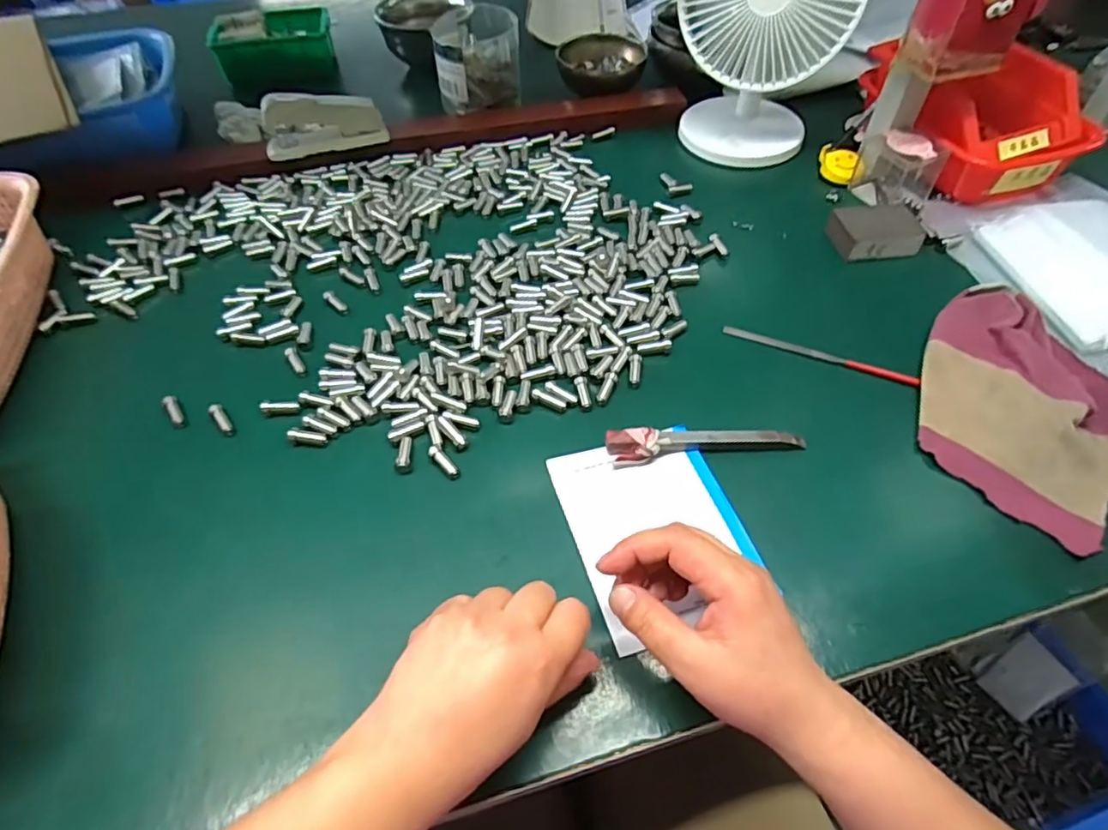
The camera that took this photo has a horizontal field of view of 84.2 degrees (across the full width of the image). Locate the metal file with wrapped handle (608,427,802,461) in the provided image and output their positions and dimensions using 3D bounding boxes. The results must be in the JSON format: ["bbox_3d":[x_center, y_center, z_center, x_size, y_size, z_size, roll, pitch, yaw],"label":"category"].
[{"bbox_3d":[0.106,0.022,0.428,0.136,0.017,0.021,0,52,0],"label":"metal file with wrapped handle"}]

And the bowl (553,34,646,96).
[{"bbox_3d":[0.061,-0.442,0.784,0.110,0.047,0.110,0,52,0],"label":"bowl"}]

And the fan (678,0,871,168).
[{"bbox_3d":[0.210,-0.395,0.625,0.164,0.220,0.116,10,52,8],"label":"fan"}]

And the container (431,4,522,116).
[{"bbox_3d":[-0.093,-0.432,0.746,0.101,0.082,0.106,-10,52,-7],"label":"container"}]

